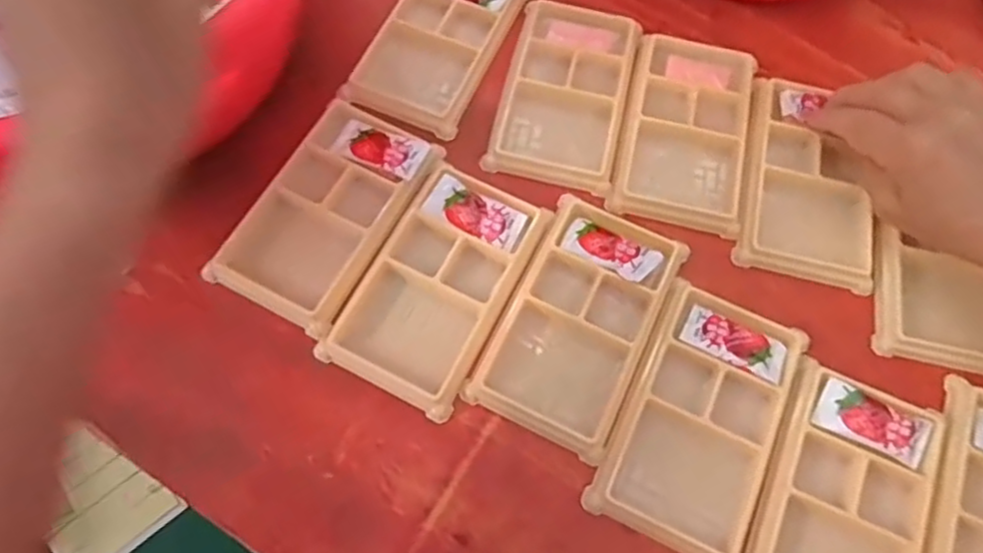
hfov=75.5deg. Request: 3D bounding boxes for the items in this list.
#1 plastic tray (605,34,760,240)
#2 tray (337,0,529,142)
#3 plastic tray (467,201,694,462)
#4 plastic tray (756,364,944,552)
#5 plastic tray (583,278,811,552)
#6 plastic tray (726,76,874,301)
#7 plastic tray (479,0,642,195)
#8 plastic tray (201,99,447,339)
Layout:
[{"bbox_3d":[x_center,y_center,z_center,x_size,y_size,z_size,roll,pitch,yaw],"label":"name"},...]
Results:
[{"bbox_3d":[0.125,-0.094,0.405,0.078,0.011,0.130,13,68,4],"label":"plastic tray"},{"bbox_3d":[-0.035,-0.158,0.426,0.077,0.014,0.133,22,69,7],"label":"tray"},{"bbox_3d":[0.051,0.023,0.351,0.076,0.011,0.132,25,69,9],"label":"plastic tray"},{"bbox_3d":[0.178,0.118,0.317,0.073,0.010,0.129,25,69,9],"label":"plastic tray"},{"bbox_3d":[0.111,0.074,0.334,0.077,0.011,0.132,24,69,8],"label":"plastic tray"},{"bbox_3d":[0.196,-0.061,0.390,0.076,0.017,0.129,15,69,3],"label":"plastic tray"},{"bbox_3d":[0.049,-0.122,0.414,0.079,0.010,0.131,14,68,4],"label":"plastic tray"},{"bbox_3d":[-0.095,-0.040,0.371,0.079,0.012,0.133,26,69,9],"label":"plastic tray"}]

